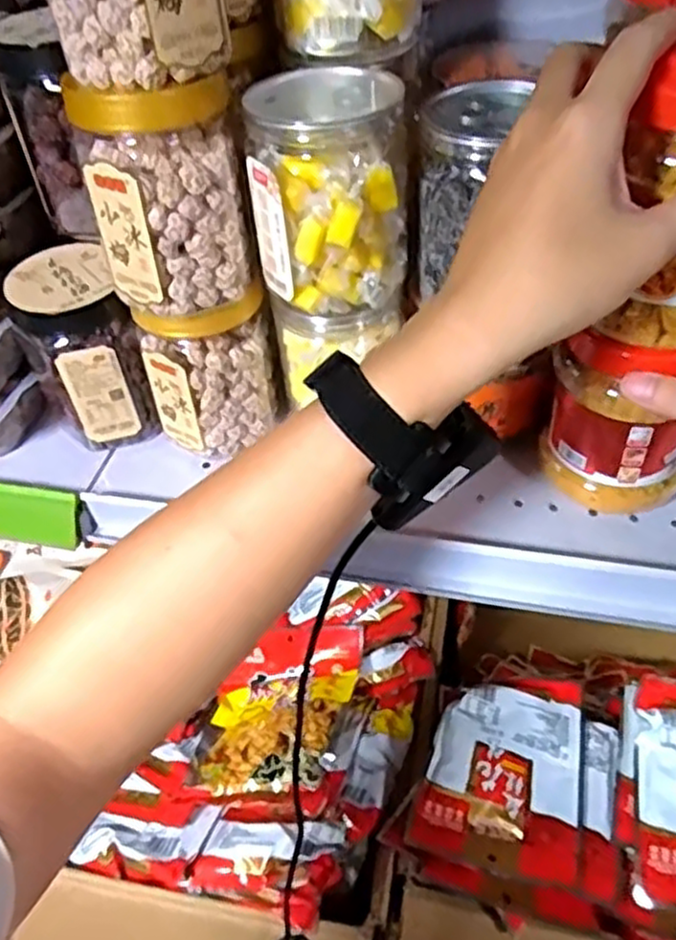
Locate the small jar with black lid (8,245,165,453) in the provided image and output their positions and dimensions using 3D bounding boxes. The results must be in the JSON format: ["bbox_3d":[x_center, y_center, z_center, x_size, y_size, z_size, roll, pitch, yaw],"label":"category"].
[{"bbox_3d":[-0.178,-0.081,0.527,0.072,0.121,0.086,-23,50,-15],"label":"small jar with black lid"}]

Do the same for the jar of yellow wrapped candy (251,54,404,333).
[{"bbox_3d":[-0.004,-0.155,0.433,0.085,0.125,0.080,-3,47,3],"label":"jar of yellow wrapped candy"}]

